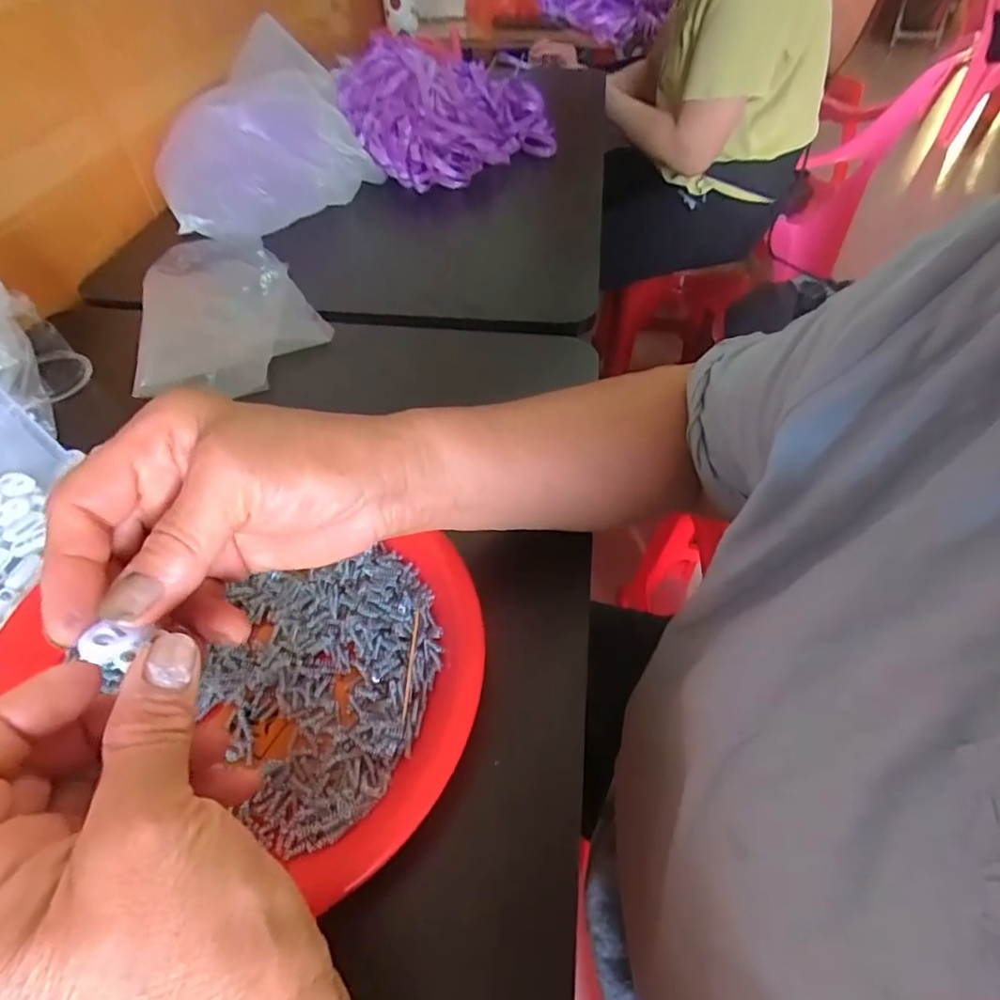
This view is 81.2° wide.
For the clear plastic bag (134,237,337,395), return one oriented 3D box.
[{"bbox_3d":[-0.234,-0.168,0.505,0.141,0.027,0.214,-15,50,-12],"label":"clear plastic bag"}]

